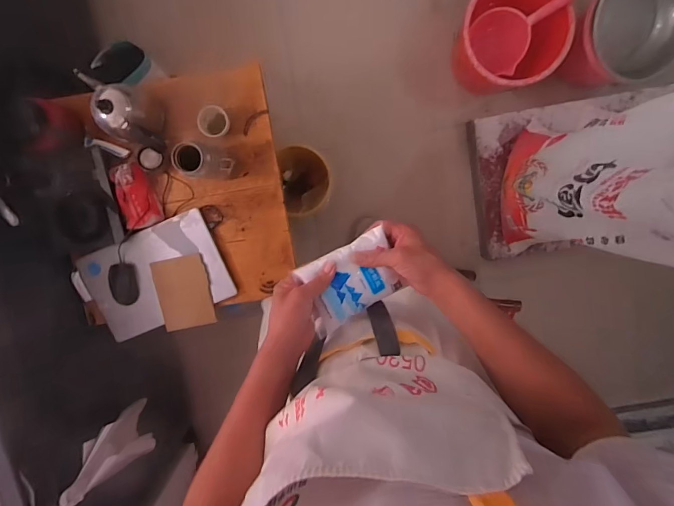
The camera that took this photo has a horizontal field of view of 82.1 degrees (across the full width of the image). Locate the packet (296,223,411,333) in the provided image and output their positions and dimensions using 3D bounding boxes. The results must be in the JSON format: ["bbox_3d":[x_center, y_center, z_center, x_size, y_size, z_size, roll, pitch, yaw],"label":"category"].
[{"bbox_3d":[0.021,0.045,0.589,0.153,0.032,0.113,-27,99,4],"label":"packet"}]

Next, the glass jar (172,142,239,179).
[{"bbox_3d":[-0.294,-0.213,0.868,0.092,0.222,0.079,8,100,-2],"label":"glass jar"}]

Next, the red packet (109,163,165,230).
[{"bbox_3d":[-0.492,-0.140,0.956,0.077,0.062,0.156,-12,100,1],"label":"red packet"}]

